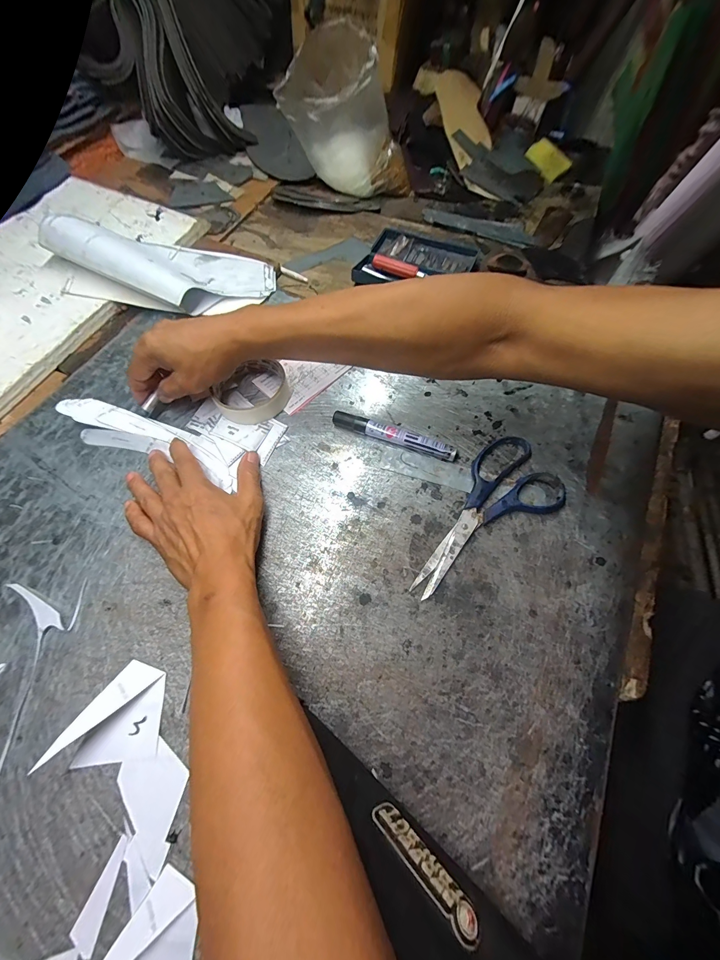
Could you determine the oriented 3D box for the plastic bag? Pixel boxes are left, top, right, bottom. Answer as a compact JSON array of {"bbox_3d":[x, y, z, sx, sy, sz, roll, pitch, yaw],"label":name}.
[{"bbox_3d":[-0.016,-0.582,0.554,0.189,0.183,0.117,13,65,8],"label":"plastic bag"}]

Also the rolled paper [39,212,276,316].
[{"bbox_3d":[-0.268,-0.293,0.457,0.294,0.079,0.150,14,65,9],"label":"rolled paper"}]

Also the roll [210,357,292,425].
[{"bbox_3d":[-0.118,-0.105,0.383,0.085,0.020,0.092,1,65,-2],"label":"roll"}]

